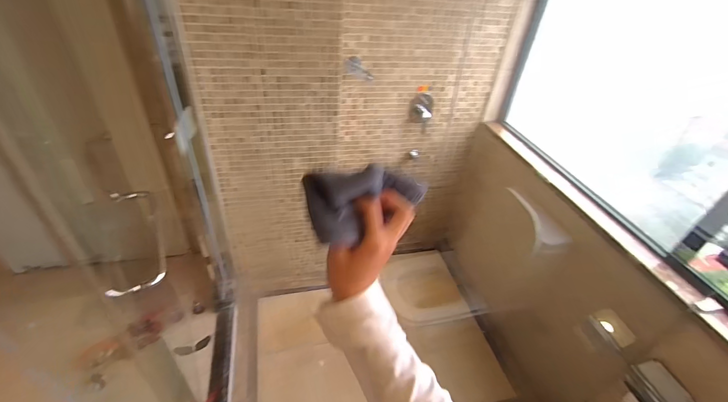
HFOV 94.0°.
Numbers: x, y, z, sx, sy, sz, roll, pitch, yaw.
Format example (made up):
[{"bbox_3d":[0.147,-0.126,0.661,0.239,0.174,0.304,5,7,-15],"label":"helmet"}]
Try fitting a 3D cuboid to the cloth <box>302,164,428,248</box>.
[{"bbox_3d":[0.008,0.003,0.363,0.136,0.079,0.040,-8,40,-16],"label":"cloth"}]

